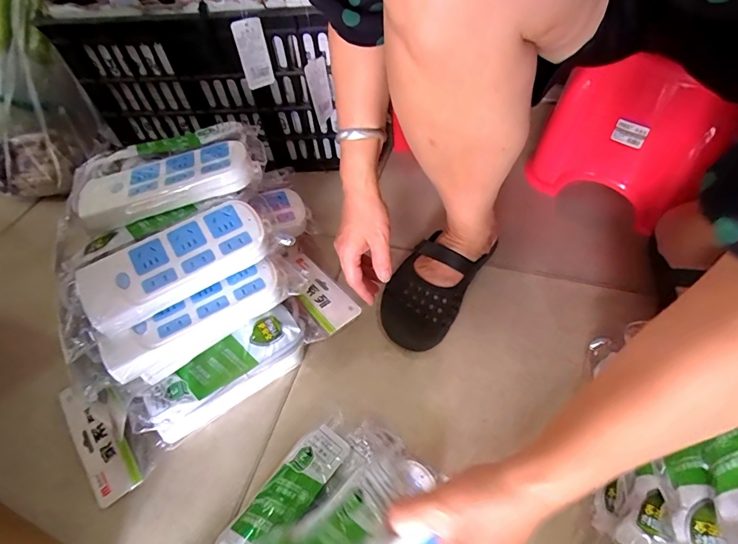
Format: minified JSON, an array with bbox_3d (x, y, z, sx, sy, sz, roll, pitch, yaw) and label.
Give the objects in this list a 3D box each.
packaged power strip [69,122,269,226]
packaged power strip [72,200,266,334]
[{"bbox_3d":[-0.239,-0.123,0.509,0.219,0.037,0.116,-17,53,-10],"label":"packaged power strip"},{"bbox_3d":[-0.202,-0.013,0.459,0.194,0.041,0.076,-28,56,-18],"label":"packaged power strip"}]

